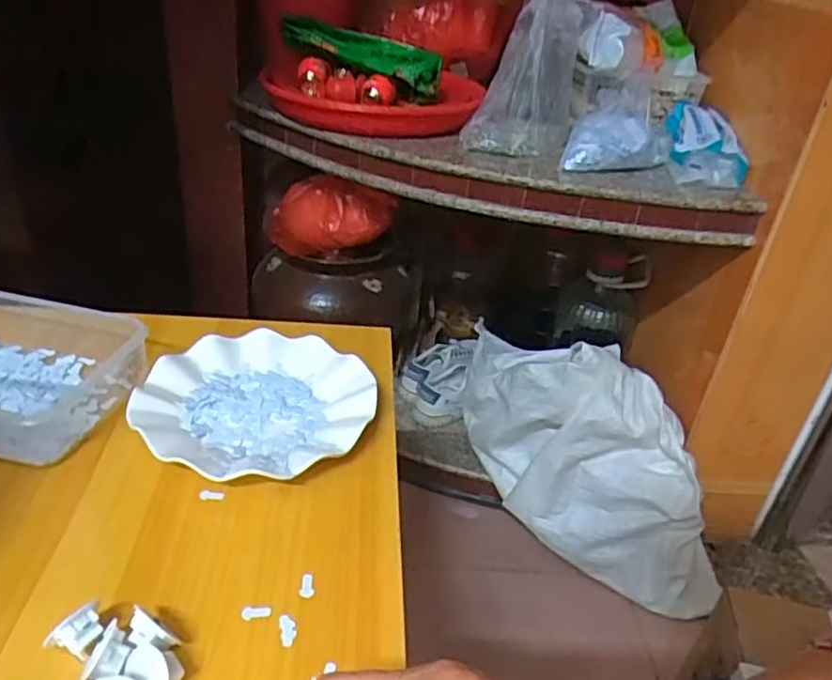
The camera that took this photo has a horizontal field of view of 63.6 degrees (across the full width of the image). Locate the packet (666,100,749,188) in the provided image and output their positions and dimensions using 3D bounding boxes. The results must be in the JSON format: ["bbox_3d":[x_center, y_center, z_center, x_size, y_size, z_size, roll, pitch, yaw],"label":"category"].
[{"bbox_3d":[0.400,-0.275,0.944,0.084,0.063,0.161,5,48,-1],"label":"packet"}]

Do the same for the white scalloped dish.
[{"bbox_3d":[-0.127,0.051,0.549,0.178,0.022,0.179,4,32,-3],"label":"white scalloped dish"}]

